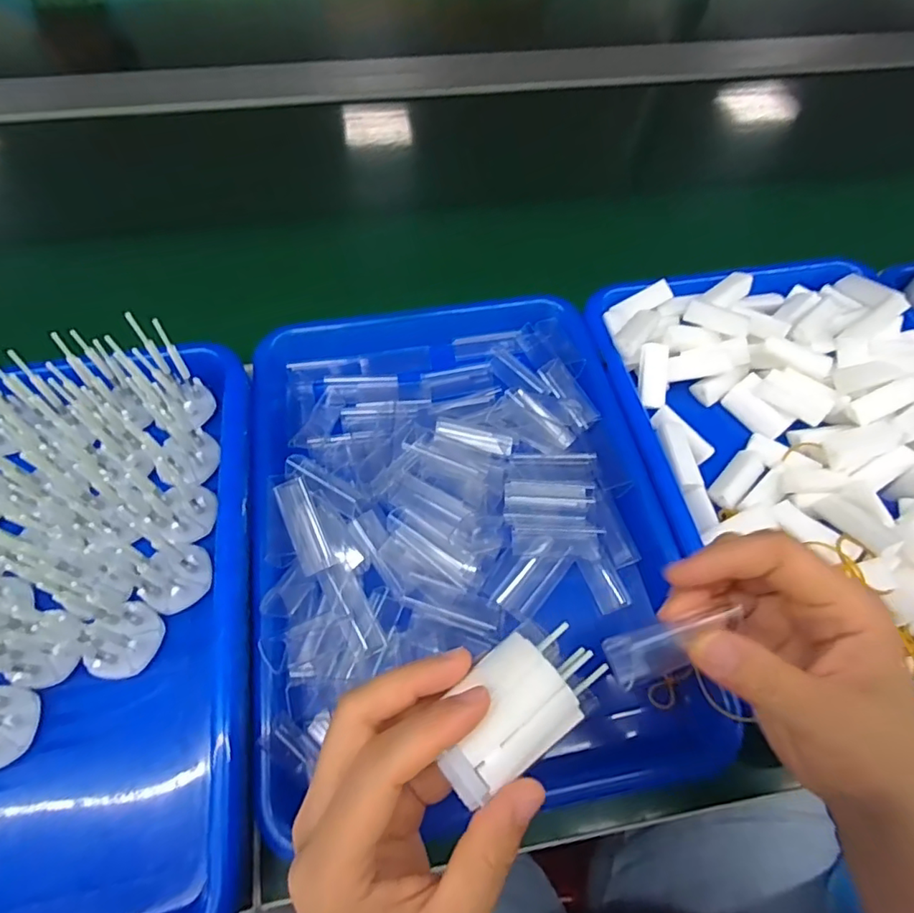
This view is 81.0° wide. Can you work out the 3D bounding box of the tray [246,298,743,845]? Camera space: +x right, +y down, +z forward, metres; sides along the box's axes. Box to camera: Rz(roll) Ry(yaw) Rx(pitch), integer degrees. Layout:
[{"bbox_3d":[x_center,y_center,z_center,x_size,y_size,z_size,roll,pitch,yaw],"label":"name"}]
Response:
[{"bbox_3d":[-0.002,0.030,0.356,0.247,0.047,0.326,-9,61,-7],"label":"tray"}]

